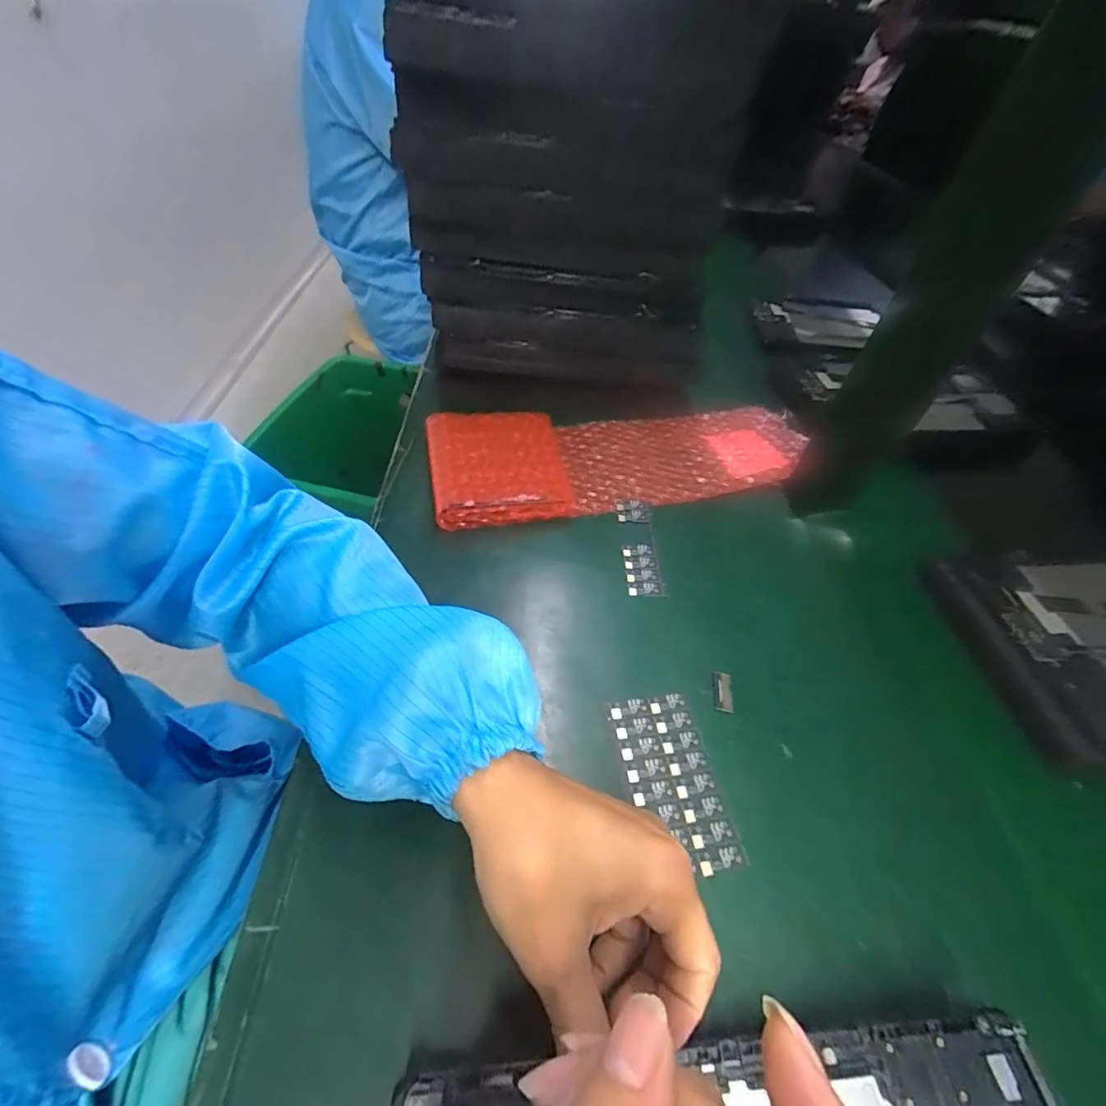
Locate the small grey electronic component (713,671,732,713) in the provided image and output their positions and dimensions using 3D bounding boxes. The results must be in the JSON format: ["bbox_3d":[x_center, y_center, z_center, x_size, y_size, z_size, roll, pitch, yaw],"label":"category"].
[{"bbox_3d":[0.107,0.087,0.310,0.011,0.004,0.024,9,50,1],"label":"small grey electronic component"}]

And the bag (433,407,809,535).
[{"bbox_3d":[0.065,-0.093,0.442,0.339,0.033,0.116,-8,52,-13],"label":"bag"}]

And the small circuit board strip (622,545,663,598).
[{"bbox_3d":[0.067,0.011,0.371,0.025,0.004,0.044,1,50,-6],"label":"small circuit board strip"}]

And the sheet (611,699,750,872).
[{"bbox_3d":[0.066,0.126,0.276,0.049,0.004,0.093,-7,50,-11],"label":"sheet"}]

